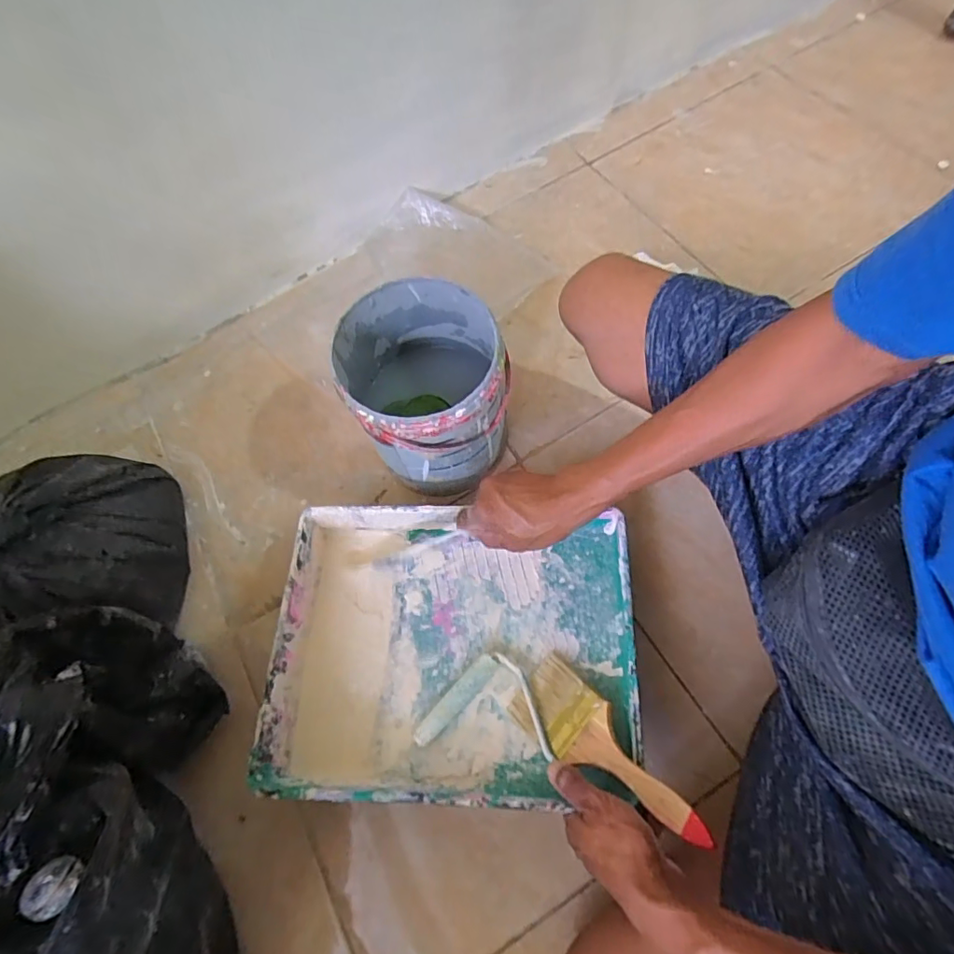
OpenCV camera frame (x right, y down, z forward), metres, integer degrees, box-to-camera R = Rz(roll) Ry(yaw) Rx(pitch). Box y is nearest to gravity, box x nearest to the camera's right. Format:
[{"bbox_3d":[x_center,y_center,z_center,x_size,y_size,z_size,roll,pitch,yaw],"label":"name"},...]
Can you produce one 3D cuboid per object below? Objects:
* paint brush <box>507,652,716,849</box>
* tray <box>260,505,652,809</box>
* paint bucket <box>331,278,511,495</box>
[{"bbox_3d":[0.102,0.226,0.426,0.066,0.008,0.181,-46,43,-9],"label":"paint brush"},{"bbox_3d":[-0.026,0.170,0.516,0.336,0.096,0.261,2,57,3],"label":"tray"},{"bbox_3d":[-0.054,-0.089,0.576,0.165,0.181,0.174,-1,57,1],"label":"paint bucket"}]

